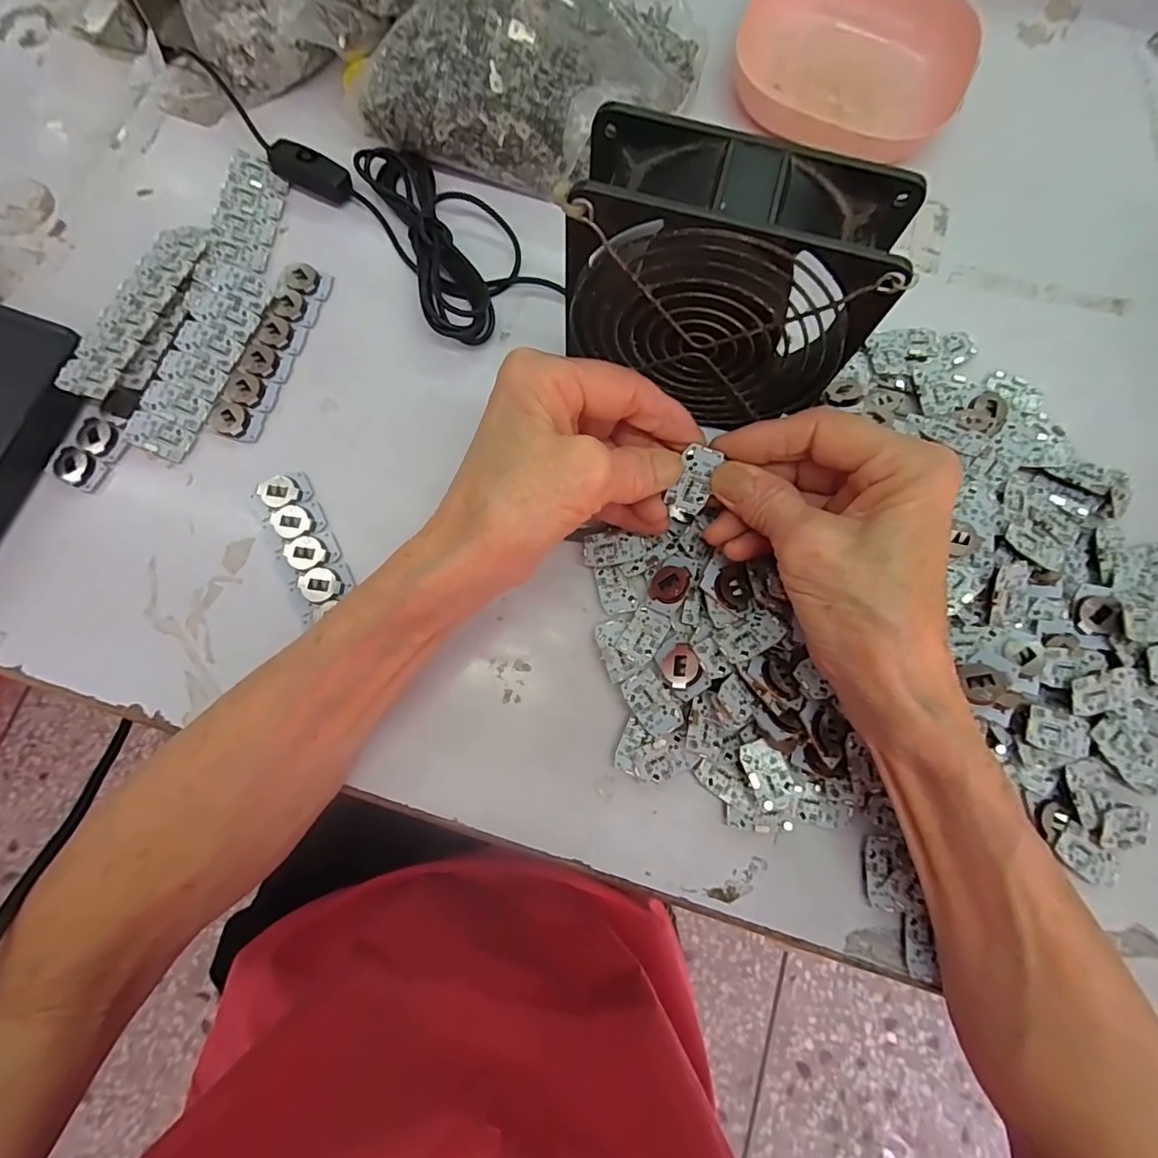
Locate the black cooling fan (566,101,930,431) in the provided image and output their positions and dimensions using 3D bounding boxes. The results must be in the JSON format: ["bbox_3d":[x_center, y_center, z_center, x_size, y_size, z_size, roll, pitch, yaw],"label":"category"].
[{"bbox_3d":[0.056,-0.115,0.230,0.117,0.117,0.045,16,78,3],"label":"black cooling fan"}]

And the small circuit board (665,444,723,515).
[{"bbox_3d":[0.050,-0.043,0.229,0.016,0.004,0.029,16,120,3],"label":"small circuit board"}]

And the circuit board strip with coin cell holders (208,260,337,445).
[{"bbox_3d":[-0.165,-0.124,0.286,0.025,0.006,0.105,17,77,3],"label":"circuit board strip with coin cell holders"}]

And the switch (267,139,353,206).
[{"bbox_3d":[-0.154,-0.232,0.303,0.048,0.021,0.017,27,78,5],"label":"switch"}]

